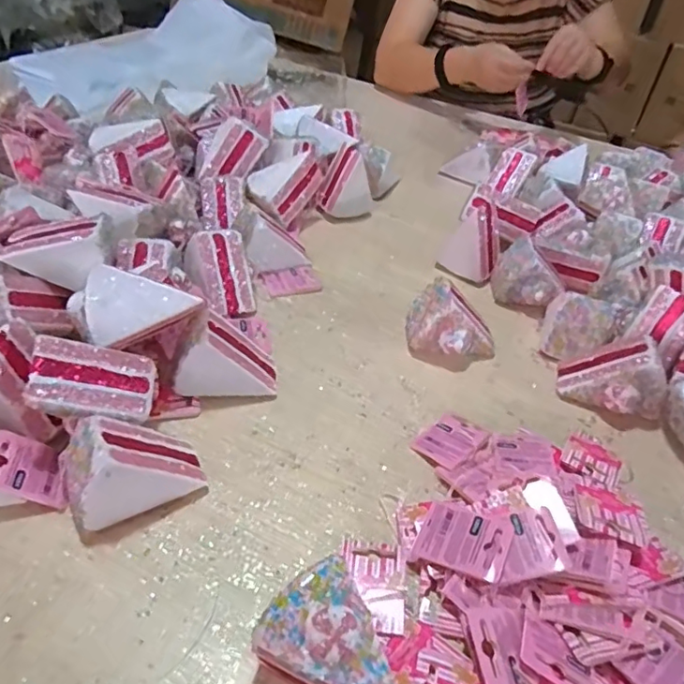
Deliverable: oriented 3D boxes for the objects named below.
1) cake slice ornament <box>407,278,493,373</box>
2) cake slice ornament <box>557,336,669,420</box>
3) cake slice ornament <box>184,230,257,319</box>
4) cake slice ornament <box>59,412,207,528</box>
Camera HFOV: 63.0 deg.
[{"bbox_3d":[0.112,-0.019,0.551,0.089,0.066,0.060,11,41,5],"label":"cake slice ornament"},{"bbox_3d":[0.254,0.030,0.517,0.092,0.063,0.061,29,46,24],"label":"cake slice ornament"},{"bbox_3d":[-0.124,-0.069,0.571,0.061,0.063,0.085,-11,44,-19],"label":"cake slice ornament"},{"bbox_3d":[-0.146,0.084,0.393,0.086,0.066,0.053,-18,47,-26],"label":"cake slice ornament"}]

